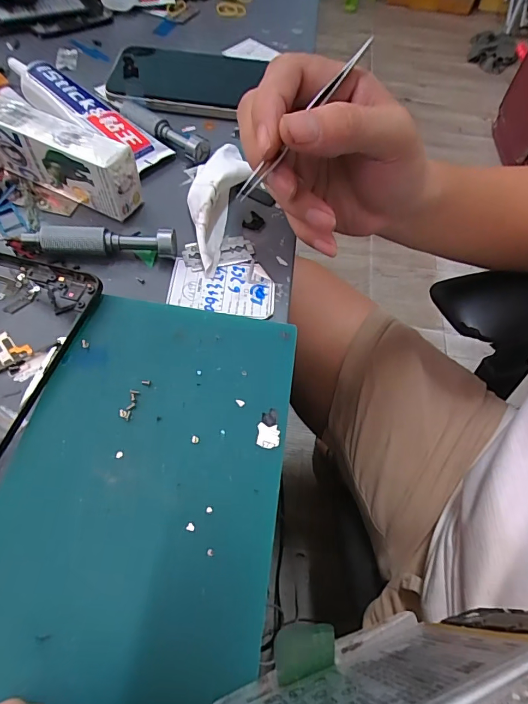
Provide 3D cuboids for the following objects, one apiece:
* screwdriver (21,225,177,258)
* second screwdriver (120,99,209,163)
[{"bbox_3d":[-0.093,-0.063,0.234,0.084,0.011,0.012,3,59,-2],"label":"screwdriver"},{"bbox_3d":[-0.074,-0.158,0.293,0.082,0.014,0.015,34,63,16],"label":"second screwdriver"}]

